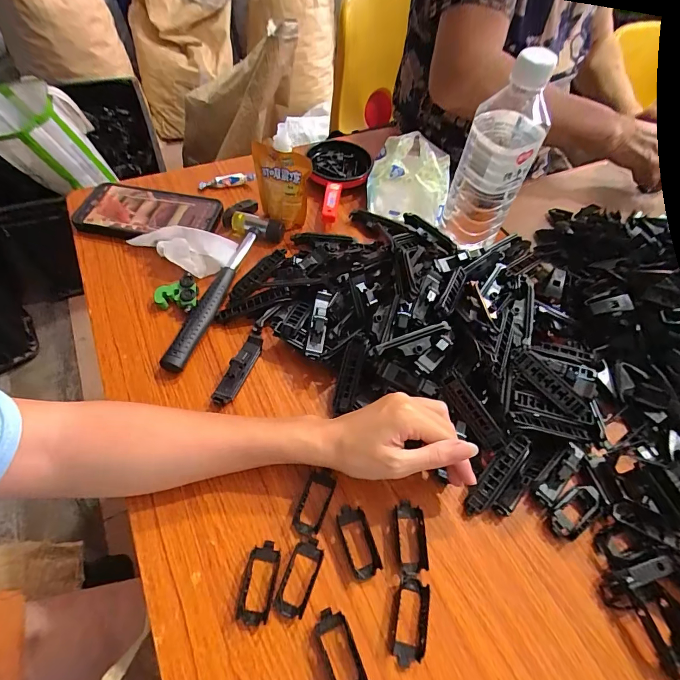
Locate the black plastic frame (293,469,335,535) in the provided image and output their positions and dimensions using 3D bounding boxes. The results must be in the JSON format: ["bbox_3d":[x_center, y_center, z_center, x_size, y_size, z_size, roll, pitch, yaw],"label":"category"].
[{"bbox_3d":[-0.020,0.128,0.310,0.022,0.005,0.049,20,58,9],"label":"black plastic frame"}]

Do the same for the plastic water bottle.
[{"bbox_3d":[0.155,-0.176,0.391,0.068,0.185,0.069,24,59,11],"label":"plastic water bottle"}]

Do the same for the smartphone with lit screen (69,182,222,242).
[{"bbox_3d":[-0.233,-0.153,0.468,0.164,0.017,0.083,10,57,2],"label":"smartphone with lit screen"}]

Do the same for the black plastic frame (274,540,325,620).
[{"bbox_3d":[-0.029,0.170,0.280,0.022,0.009,0.050,19,58,8],"label":"black plastic frame"}]

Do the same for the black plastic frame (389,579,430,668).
[{"bbox_3d":[0.049,0.197,0.271,0.023,0.005,0.051,13,58,5],"label":"black plastic frame"}]

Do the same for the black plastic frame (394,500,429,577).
[{"bbox_3d":[0.056,0.153,0.301,0.023,0.004,0.051,0,58,-4],"label":"black plastic frame"}]

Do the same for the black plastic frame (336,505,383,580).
[{"bbox_3d":[0.014,0.153,0.297,0.023,0.005,0.051,-16,60,-14],"label":"black plastic frame"}]

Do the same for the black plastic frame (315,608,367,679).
[{"bbox_3d":[0.000,0.209,0.259,0.022,0.004,0.052,-19,61,-15],"label":"black plastic frame"}]

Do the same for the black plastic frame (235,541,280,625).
[{"bbox_3d":[-0.058,0.173,0.277,0.023,0.006,0.050,8,57,1],"label":"black plastic frame"}]

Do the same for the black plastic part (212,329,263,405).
[{"bbox_3d":[-0.093,0.023,0.368,0.018,0.018,0.083,19,58,8],"label":"black plastic part"}]

